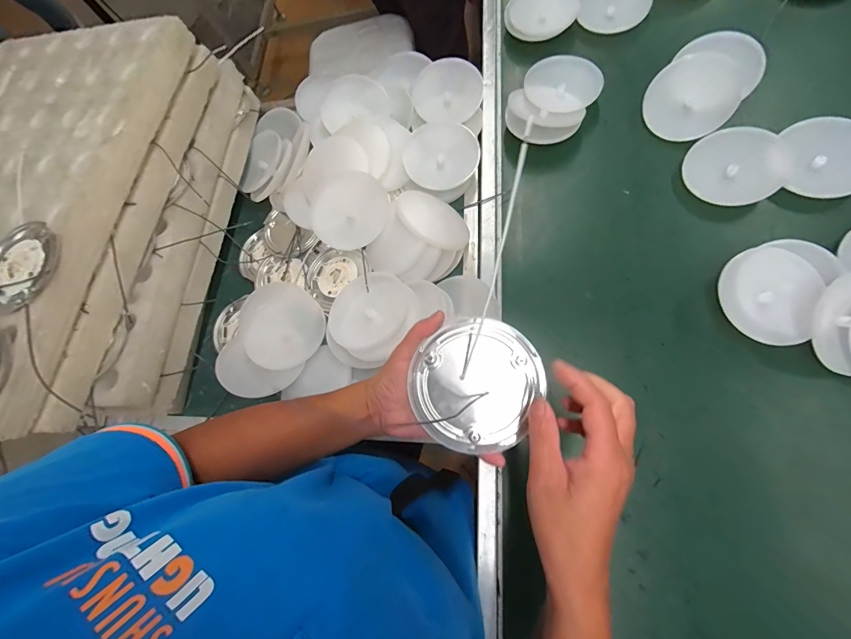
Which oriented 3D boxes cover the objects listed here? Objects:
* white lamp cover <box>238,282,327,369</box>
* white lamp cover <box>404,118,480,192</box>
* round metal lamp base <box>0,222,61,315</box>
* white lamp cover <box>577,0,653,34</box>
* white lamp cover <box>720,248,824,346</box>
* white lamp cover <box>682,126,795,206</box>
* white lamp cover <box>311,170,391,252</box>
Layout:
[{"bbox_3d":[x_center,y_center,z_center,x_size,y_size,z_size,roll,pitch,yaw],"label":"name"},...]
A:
[{"bbox_3d":[-0.202,0.009,0.504,0.128,0.011,0.111,40,76,16],"label":"white lamp cover"},{"bbox_3d":[0.023,-0.235,0.523,0.104,0.020,0.096,-26,89,2],"label":"white lamp cover"},{"bbox_3d":[-0.439,-0.056,0.388,0.092,0.021,0.099,-1,69,3],"label":"round metal lamp base"},{"bbox_3d":[0.311,-0.519,0.589,0.106,0.016,0.114,14,70,8],"label":"white lamp cover"},{"bbox_3d":[0.386,-0.030,0.406,0.095,0.014,0.109,22,81,15],"label":"white lamp cover"},{"bbox_3d":[0.403,-0.203,0.475,0.104,0.019,0.101,45,105,16],"label":"white lamp cover"},{"bbox_3d":[-0.104,-0.147,0.496,0.109,0.021,0.106,-38,74,9],"label":"white lamp cover"}]

